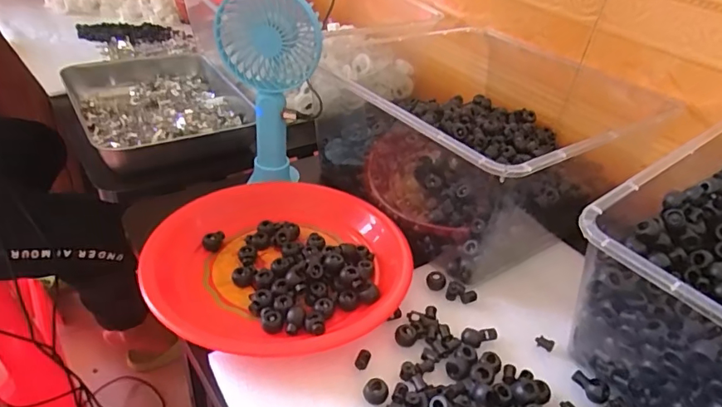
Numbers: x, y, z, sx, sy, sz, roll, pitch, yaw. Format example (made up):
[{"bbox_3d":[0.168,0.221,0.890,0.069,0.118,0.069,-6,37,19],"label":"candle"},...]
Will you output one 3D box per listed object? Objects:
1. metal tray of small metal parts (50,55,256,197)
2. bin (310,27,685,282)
[{"bbox_3d":[-0.266,-0.117,0.663,0.213,0.058,0.272,-14,42,-25],"label":"metal tray of small metal parts"},{"bbox_3d":[0.105,-0.105,0.597,0.289,0.119,0.371,-20,45,-31],"label":"bin"}]

